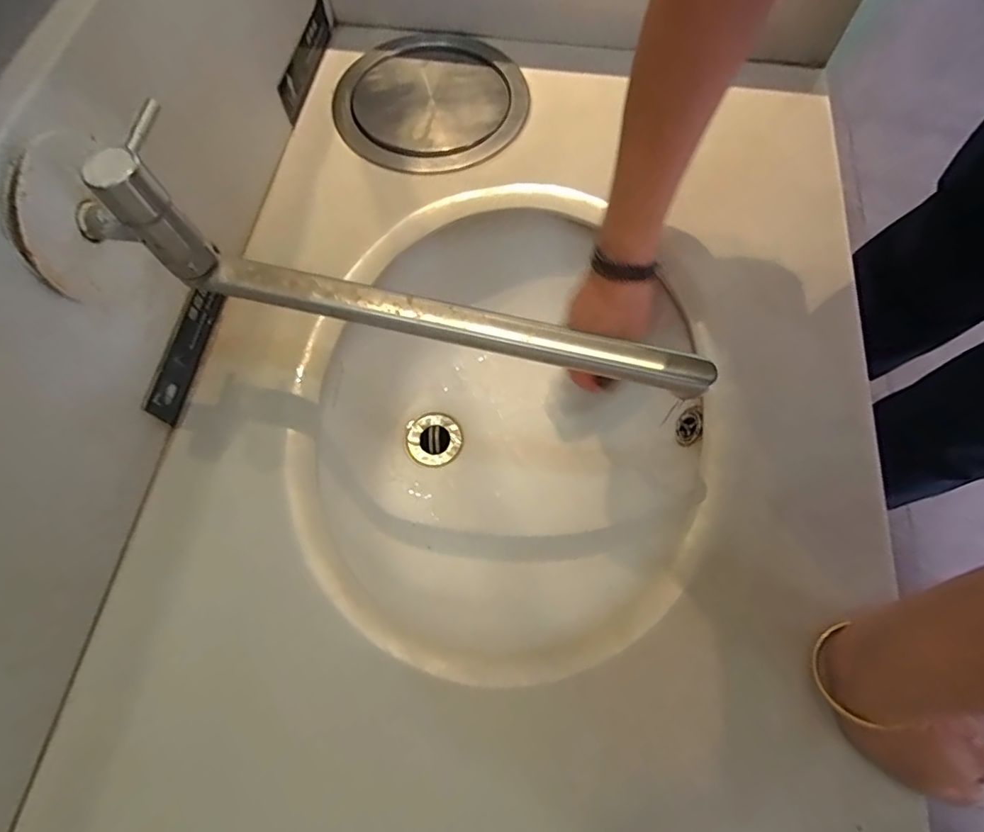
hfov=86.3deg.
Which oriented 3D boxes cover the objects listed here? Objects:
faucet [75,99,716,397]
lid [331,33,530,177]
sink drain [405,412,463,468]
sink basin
[{"bbox_3d":[-0.046,-0.077,0.320,0.384,0.090,0.047,16,68,-7],"label":"faucet"},{"bbox_3d":[-0.065,-0.332,0.549,0.193,0.007,0.194,0,68,0],"label":"lid"},{"bbox_3d":[-0.063,0.025,0.571,0.059,0.009,0.058,-32,68,-13],"label":"sink drain"},{"bbox_3d":[0.011,0.022,0.499,0.333,0.160,0.398,12,65,7],"label":"sink basin"}]

